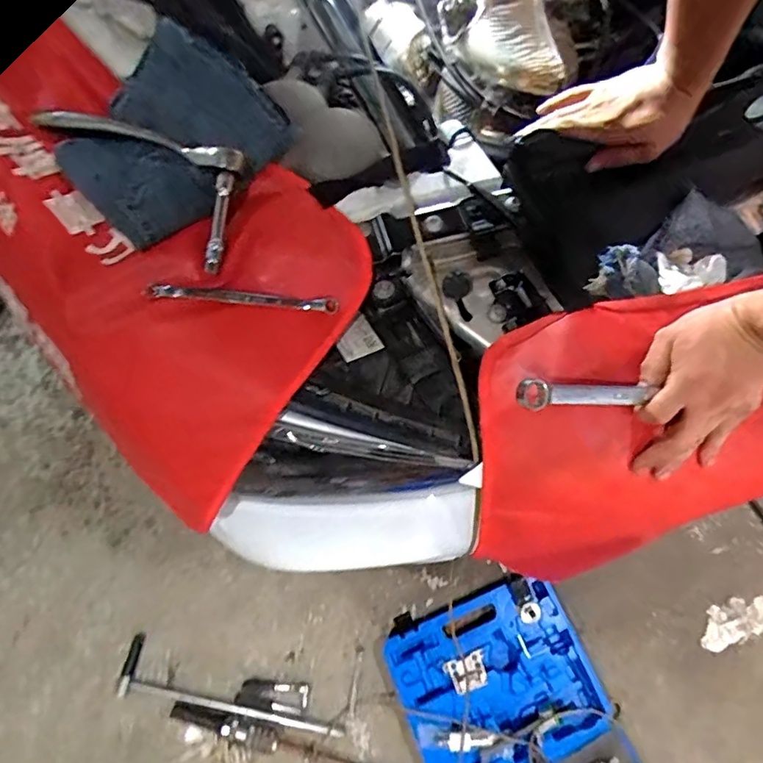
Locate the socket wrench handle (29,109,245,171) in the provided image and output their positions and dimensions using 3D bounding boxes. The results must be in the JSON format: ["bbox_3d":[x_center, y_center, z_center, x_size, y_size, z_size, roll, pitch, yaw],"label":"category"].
[{"bbox_3d":[-0.219,-0.216,0.458,0.192,0.015,0.022,15,70,4],"label":"socket wrench handle"}]

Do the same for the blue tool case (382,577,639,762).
[{"bbox_3d":[0.311,0.767,1.043,0.405,0.080,0.655,-21,72,-9],"label":"blue tool case"}]

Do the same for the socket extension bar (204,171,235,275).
[{"bbox_3d":[-0.146,-0.141,0.464,0.013,0.008,0.089,9,89,2],"label":"socket extension bar"}]

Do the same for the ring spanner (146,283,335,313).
[{"bbox_3d":[-0.124,-0.076,0.476,0.169,0.013,0.013,3,69,-19],"label":"ring spanner"}]

